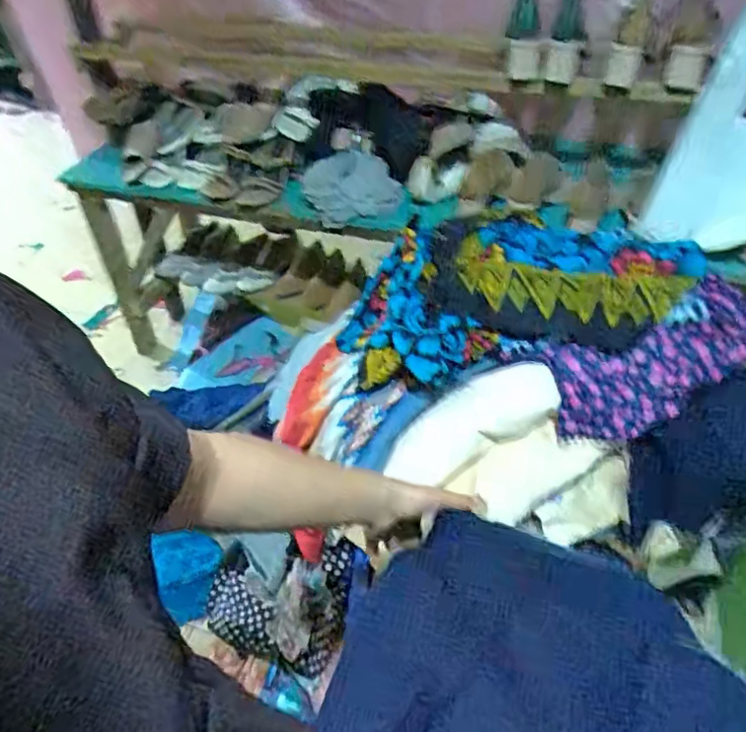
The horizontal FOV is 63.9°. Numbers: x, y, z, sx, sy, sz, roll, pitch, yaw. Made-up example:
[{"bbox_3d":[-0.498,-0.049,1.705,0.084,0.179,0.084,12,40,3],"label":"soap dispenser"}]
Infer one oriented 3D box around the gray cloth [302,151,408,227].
[{"bbox_3d":[-0.046,-0.376,1.262,0.192,0.077,0.158,-18,49,-12],"label":"gray cloth"}]

